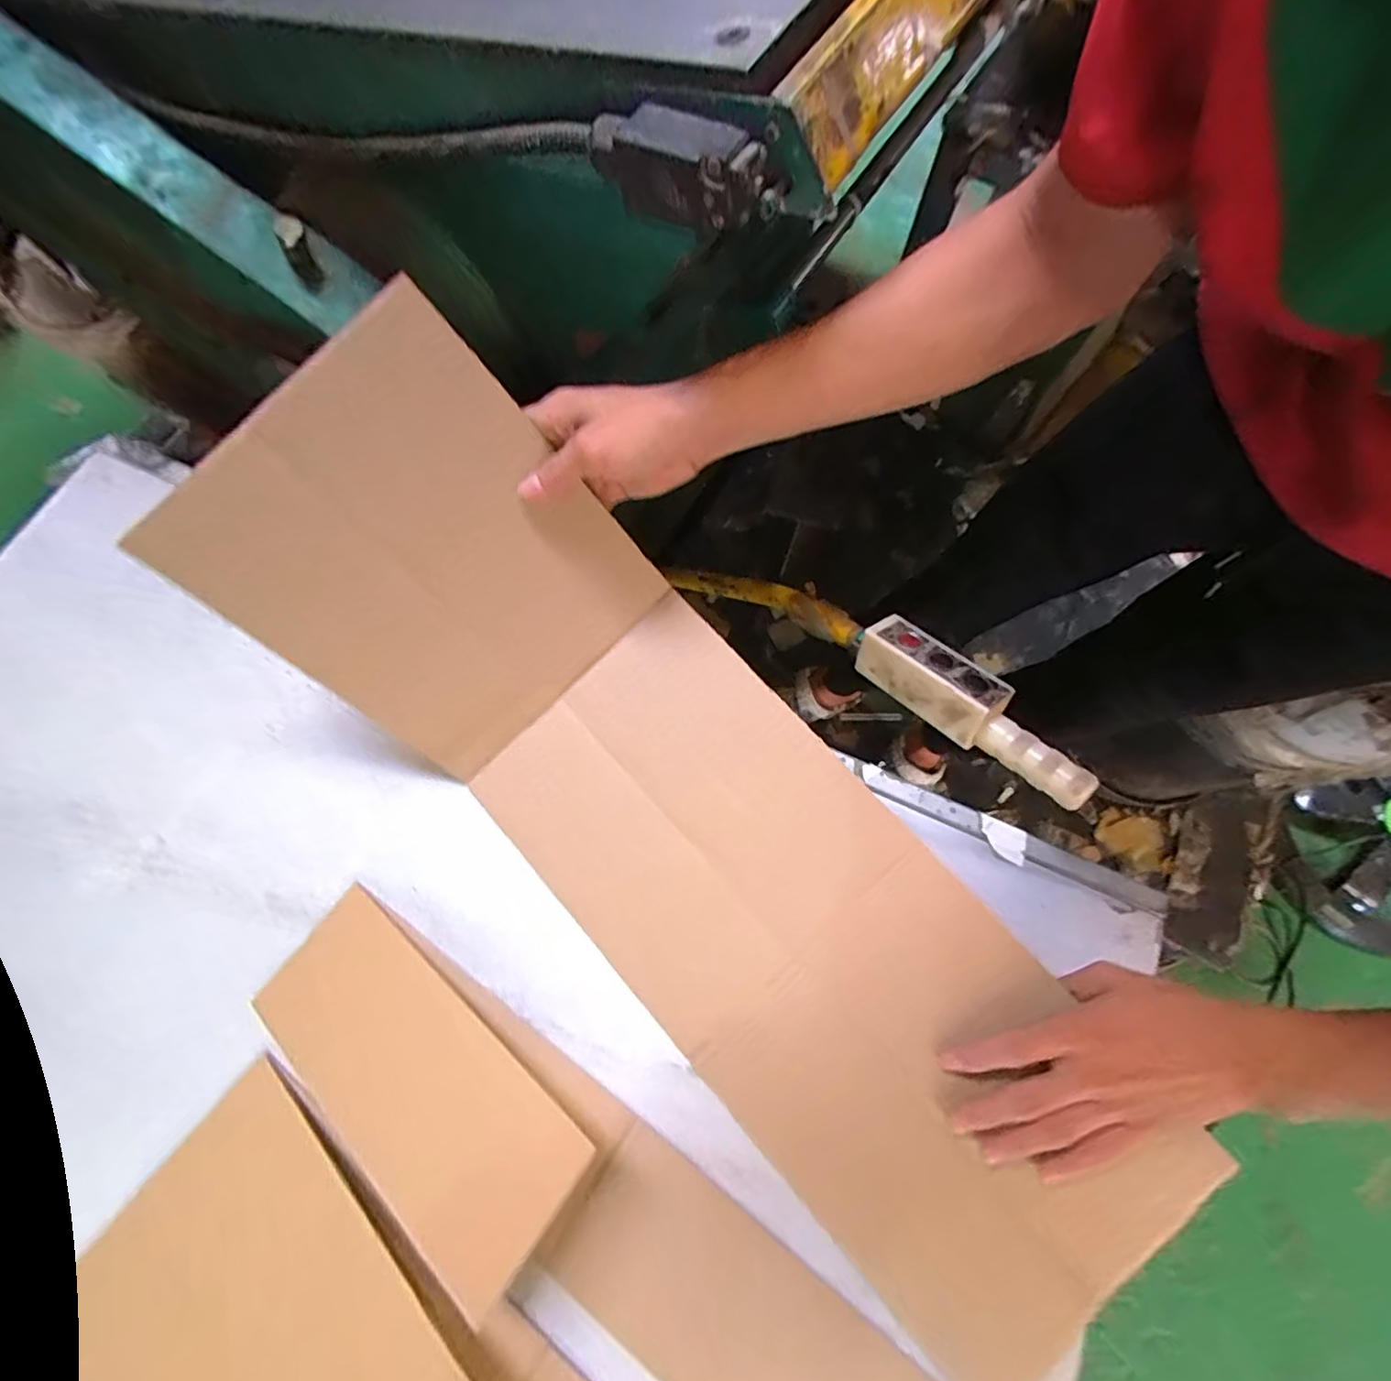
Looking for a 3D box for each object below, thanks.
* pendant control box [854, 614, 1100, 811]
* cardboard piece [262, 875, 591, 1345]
[{"bbox_3d":[0.217,0.013,0.469,0.051,0.047,0.201,-38,62,-14],"label":"pendant control box"},{"bbox_3d":[-0.185,0.241,0.378,0.251,0.010,0.097,30,65,25],"label":"cardboard piece"}]

